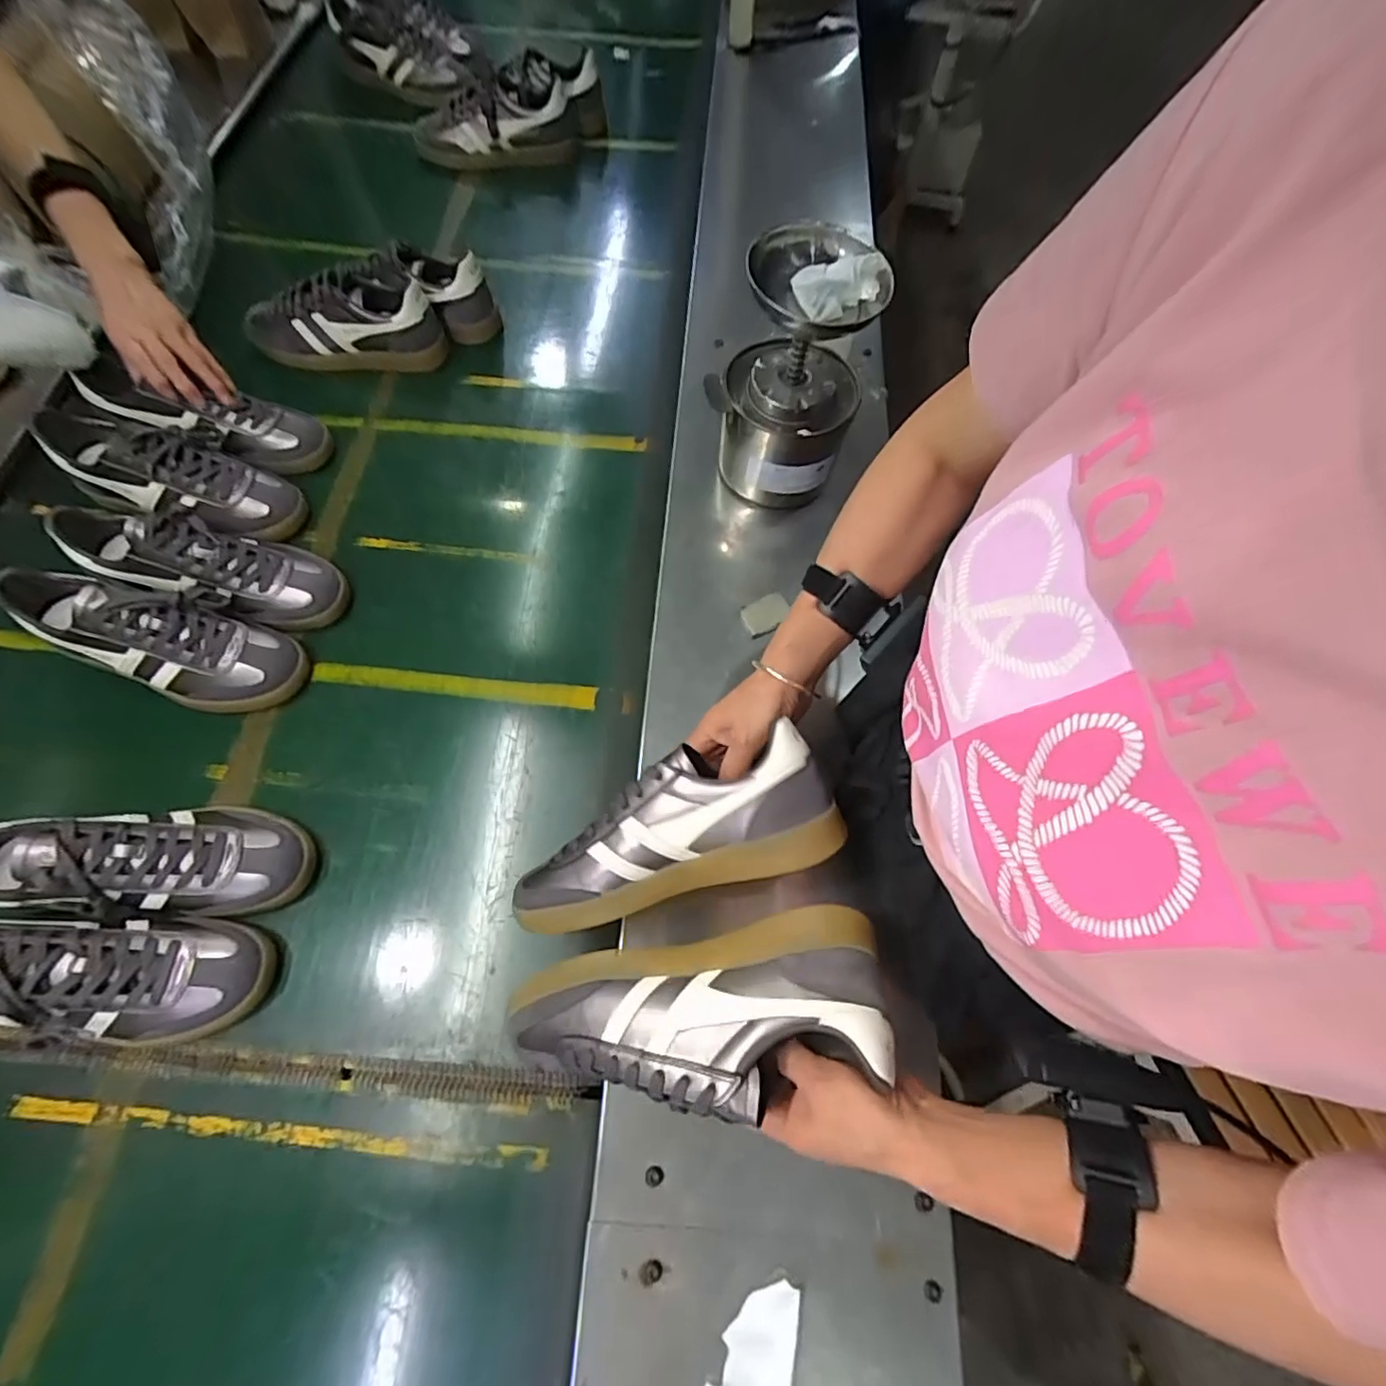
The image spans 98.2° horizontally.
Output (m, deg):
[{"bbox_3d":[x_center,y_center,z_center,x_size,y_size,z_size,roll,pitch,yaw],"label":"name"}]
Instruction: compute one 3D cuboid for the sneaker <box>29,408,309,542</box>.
[{"bbox_3d":[-0.570,-0.244,0.666,0.251,0.082,0.101,18,69,5],"label":"sneaker"}]

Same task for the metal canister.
[{"bbox_3d":[0.097,-0.305,0.667,0.147,0.133,0.129,22,69,7],"label":"metal canister"}]

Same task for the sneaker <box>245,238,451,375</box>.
[{"bbox_3d":[-0.463,-0.495,0.793,0.234,0.109,0.098,-14,70,-8],"label":"sneaker"}]

